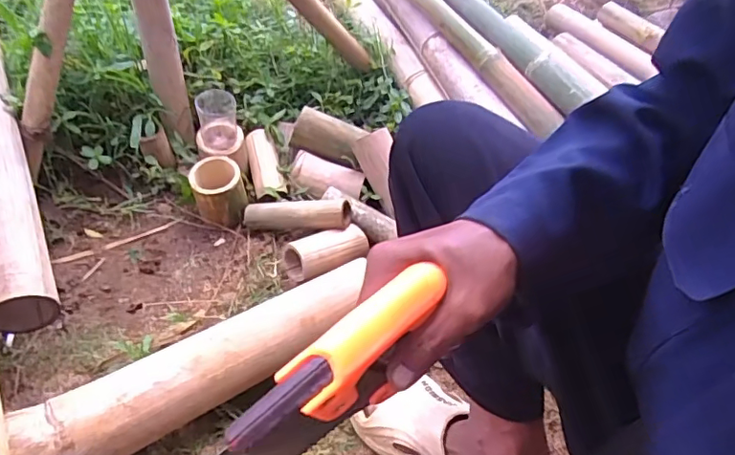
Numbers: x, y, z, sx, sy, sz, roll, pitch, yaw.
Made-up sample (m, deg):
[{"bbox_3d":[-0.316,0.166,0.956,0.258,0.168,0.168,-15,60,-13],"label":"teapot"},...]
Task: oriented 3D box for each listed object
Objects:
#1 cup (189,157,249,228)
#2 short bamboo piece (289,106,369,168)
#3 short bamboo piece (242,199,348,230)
[{"bbox_3d":[-0.245,-0.056,0.877,0.076,0.087,0.077,3,44,-3],"label":"cup"},{"bbox_3d":[-0.064,-0.171,0.969,0.127,0.054,0.091,20,46,15],"label":"short bamboo piece"},{"bbox_3d":[-0.120,-0.021,0.882,0.183,0.041,0.043,-2,42,14],"label":"short bamboo piece"}]

